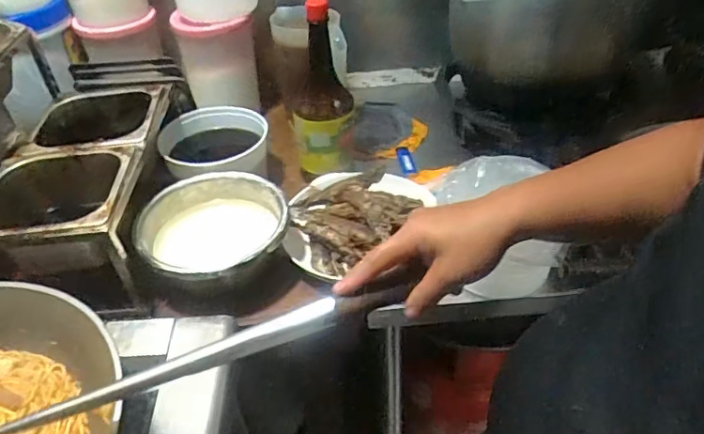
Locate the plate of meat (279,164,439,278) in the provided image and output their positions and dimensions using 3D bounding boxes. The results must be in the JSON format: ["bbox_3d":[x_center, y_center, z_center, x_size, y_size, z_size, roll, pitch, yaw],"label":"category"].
[{"bbox_3d":[0.006,-0.009,0.741,0.174,0.063,0.214,19,45,25],"label":"plate of meat"}]

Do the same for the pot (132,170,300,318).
[{"bbox_3d":[-0.175,0.035,0.711,0.186,0.095,0.187,-9,40,-8],"label":"pot"}]

